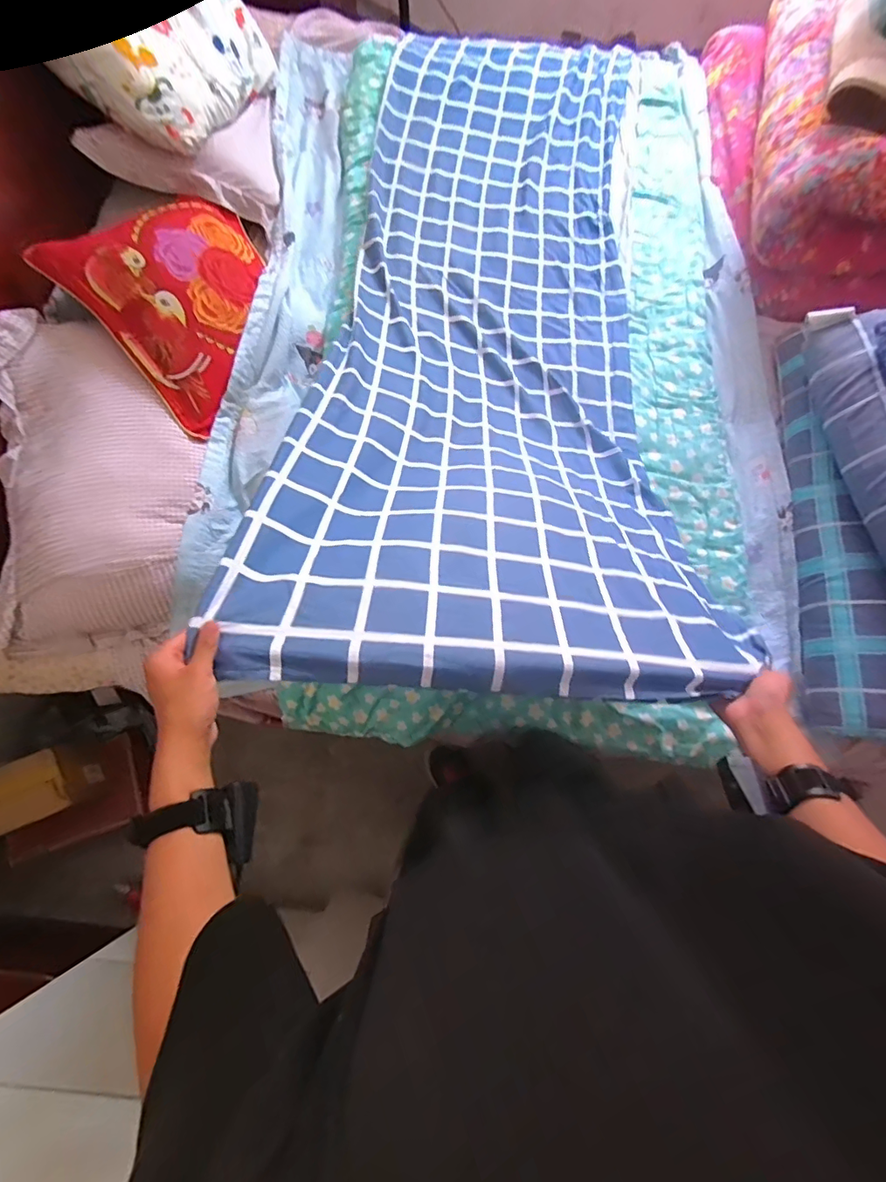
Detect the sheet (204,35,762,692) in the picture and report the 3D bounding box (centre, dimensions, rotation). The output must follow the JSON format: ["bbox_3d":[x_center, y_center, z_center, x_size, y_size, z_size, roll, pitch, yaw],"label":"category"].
[{"bbox_3d":[0.124,-0.551,0.958,0.611,0.320,1.606,5,57,3],"label":"sheet"}]

